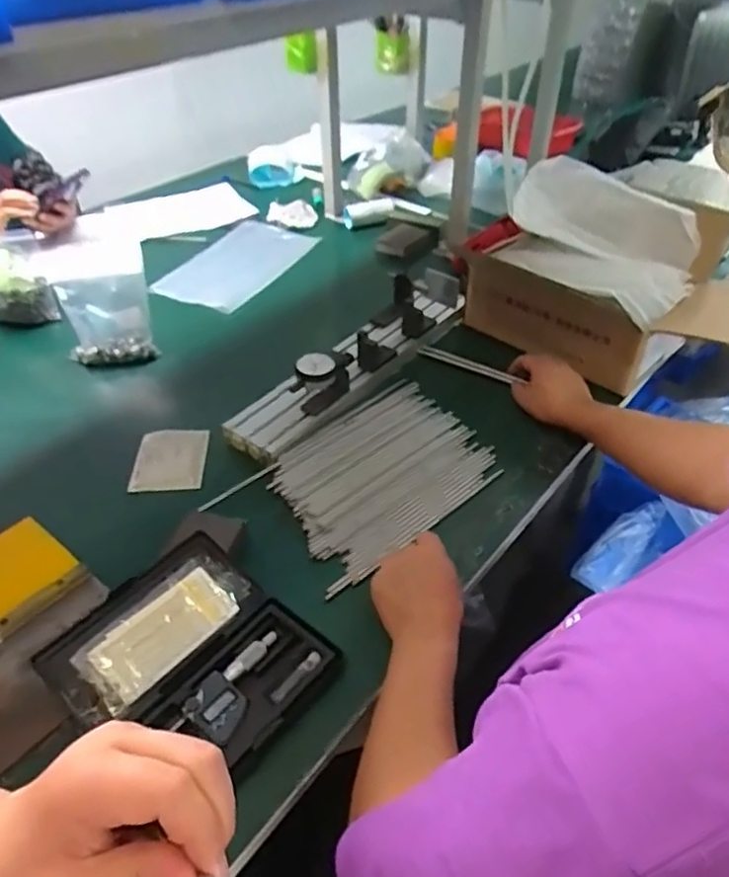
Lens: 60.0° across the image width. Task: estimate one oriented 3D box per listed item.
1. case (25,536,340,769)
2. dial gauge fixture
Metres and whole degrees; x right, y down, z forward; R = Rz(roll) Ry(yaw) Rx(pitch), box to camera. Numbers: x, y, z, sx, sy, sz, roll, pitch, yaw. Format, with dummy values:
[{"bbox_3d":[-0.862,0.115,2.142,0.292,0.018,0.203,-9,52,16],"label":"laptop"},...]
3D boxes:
[{"bbox_3d":[-0.163,0.204,0.591,0.208,0.031,0.190,29,49,27],"label":"case"},{"bbox_3d":[-0.016,-0.127,0.907,0.094,0.086,0.423,30,50,28],"label":"dial gauge fixture"}]

